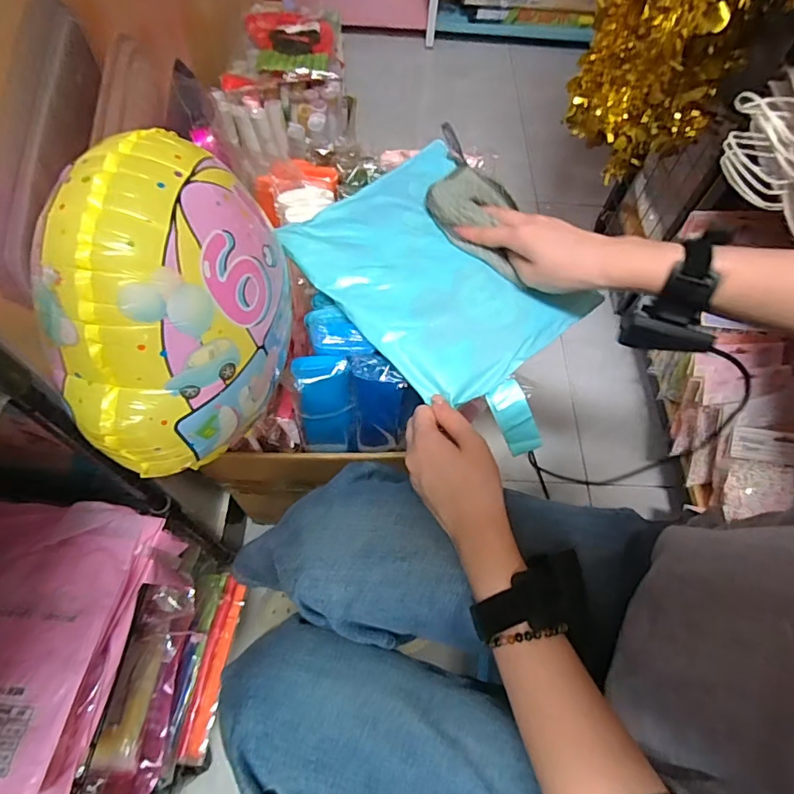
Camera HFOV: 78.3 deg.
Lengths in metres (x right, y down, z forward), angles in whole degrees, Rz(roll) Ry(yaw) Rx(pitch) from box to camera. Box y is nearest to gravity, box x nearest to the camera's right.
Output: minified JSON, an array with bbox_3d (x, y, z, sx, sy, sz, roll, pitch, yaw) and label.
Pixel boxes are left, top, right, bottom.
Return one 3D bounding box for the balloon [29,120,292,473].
[{"bbox_3d":[-0.137,-0.054,0.311,0.110,0.166,0.176,13,61,3],"label":"balloon"}]

